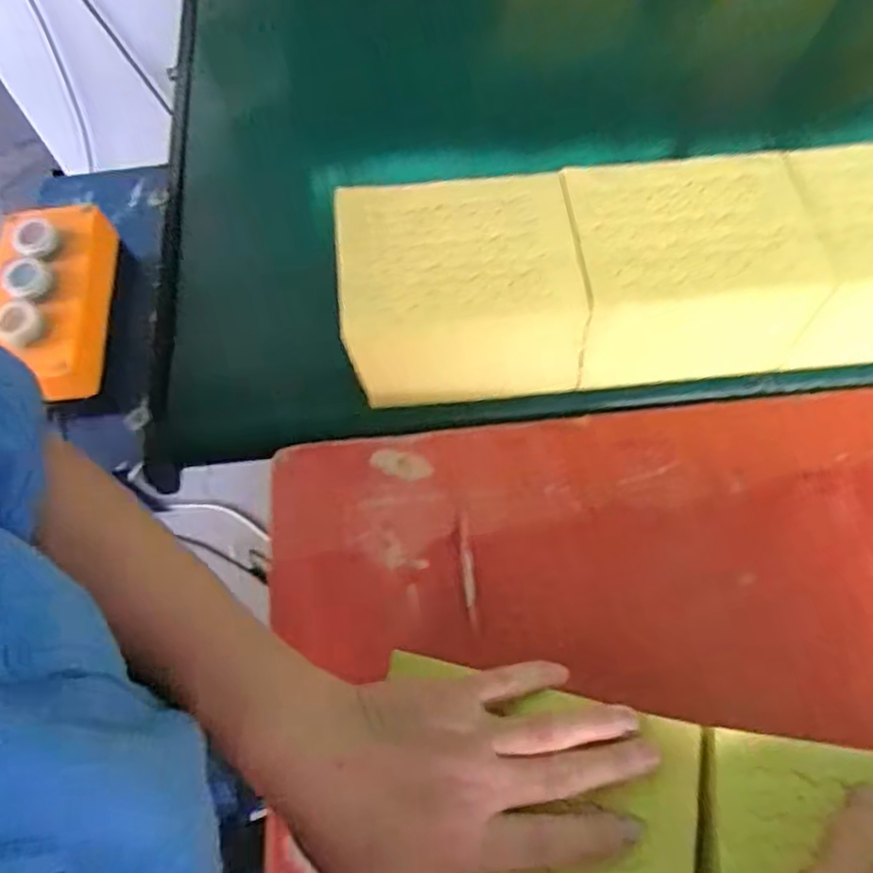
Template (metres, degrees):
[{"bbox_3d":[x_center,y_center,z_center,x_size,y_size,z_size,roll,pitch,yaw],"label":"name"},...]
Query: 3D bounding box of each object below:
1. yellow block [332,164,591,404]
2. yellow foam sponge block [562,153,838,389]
[{"bbox_3d":[0.017,-0.106,0.502,0.165,0.118,0.119,-5,66,0],"label":"yellow block"},{"bbox_3d":[0.180,-0.123,0.503,0.161,0.109,0.120,-6,66,0],"label":"yellow foam sponge block"}]

